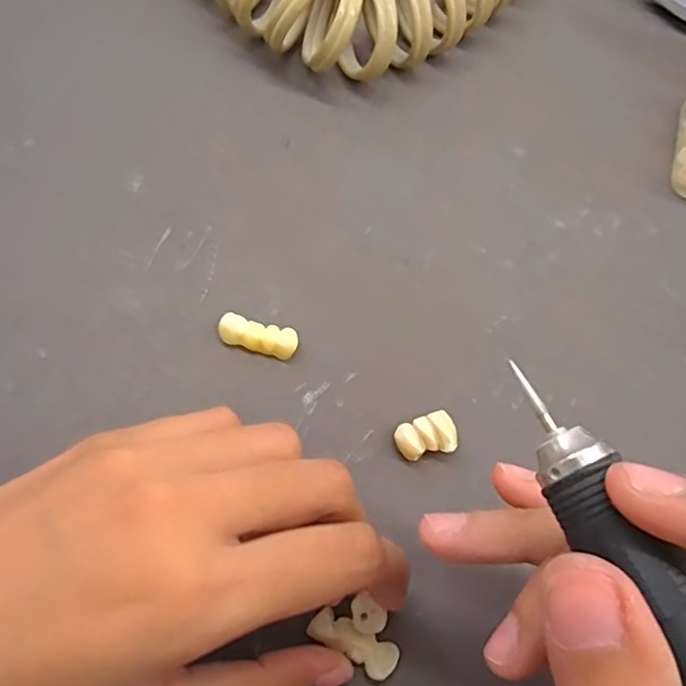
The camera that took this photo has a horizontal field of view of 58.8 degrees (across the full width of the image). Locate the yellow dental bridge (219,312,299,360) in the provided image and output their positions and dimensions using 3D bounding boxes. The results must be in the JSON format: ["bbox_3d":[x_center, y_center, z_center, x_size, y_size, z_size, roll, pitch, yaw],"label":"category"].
[{"bbox_3d":[-0.030,-0.002,0.217,0.027,0.006,0.011,16,72,4],"label":"yellow dental bridge"}]

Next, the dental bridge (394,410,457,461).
[{"bbox_3d":[0.028,0.032,0.206,0.020,0.005,0.013,-15,73,-7],"label":"dental bridge"}]

